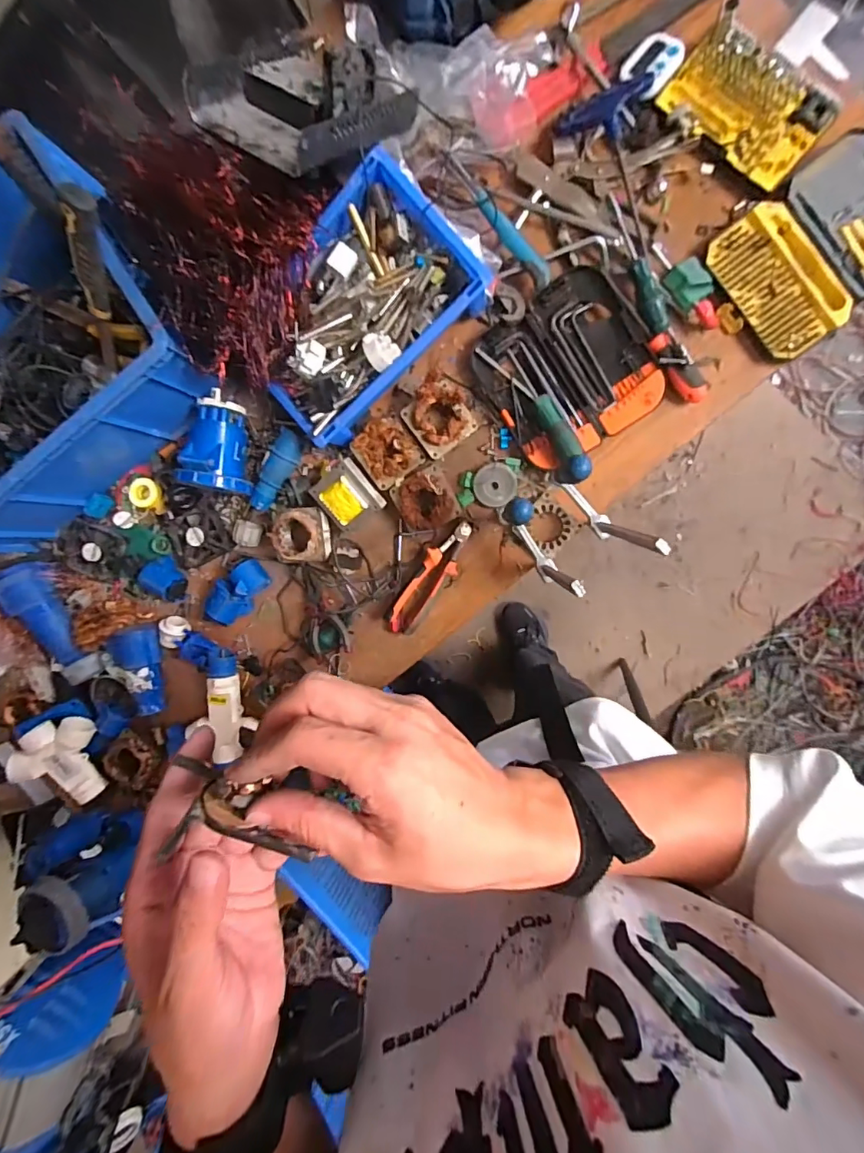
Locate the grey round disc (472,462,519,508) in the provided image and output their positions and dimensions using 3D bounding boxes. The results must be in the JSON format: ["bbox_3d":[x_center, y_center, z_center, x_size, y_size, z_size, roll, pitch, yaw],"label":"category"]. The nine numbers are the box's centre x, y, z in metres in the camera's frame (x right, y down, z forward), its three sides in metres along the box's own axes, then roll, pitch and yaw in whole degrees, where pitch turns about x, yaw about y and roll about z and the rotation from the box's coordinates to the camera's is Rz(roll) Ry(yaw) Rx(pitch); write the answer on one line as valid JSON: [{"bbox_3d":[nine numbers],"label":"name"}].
[{"bbox_3d":[0.091,-0.132,0.714,0.062,0.011,0.061,1,94,10],"label":"grey round disc"}]

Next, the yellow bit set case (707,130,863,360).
[{"bbox_3d":[0.490,-0.411,0.617,0.223,0.026,0.183,-38,87,10],"label":"yellow bit set case"}]

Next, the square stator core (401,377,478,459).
[{"bbox_3d":[0.011,-0.227,0.698,0.087,0.049,0.093,-36,87,11],"label":"square stator core"}]

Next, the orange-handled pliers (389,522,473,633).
[{"bbox_3d":[-0.002,0.003,0.737,0.047,0.026,0.191,37,99,6],"label":"orange-handled pliers"}]

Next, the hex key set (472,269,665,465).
[{"bbox_3d":[0.185,-0.282,0.684,0.209,0.034,0.215,-33,88,11],"label":"hex key set"}]

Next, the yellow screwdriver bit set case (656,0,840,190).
[{"bbox_3d":[0.390,-0.584,0.608,0.187,0.033,0.108,42,100,5],"label":"yellow screwdriver bit set case"}]

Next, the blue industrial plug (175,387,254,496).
[{"bbox_3d":[-0.306,-0.193,0.718,0.083,0.089,0.135,8,95,10],"label":"blue industrial plug"}]

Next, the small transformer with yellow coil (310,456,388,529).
[{"bbox_3d":[-0.124,-0.116,0.721,0.084,0.051,0.083,-35,87,11],"label":"small transformer with yellow coil"}]

